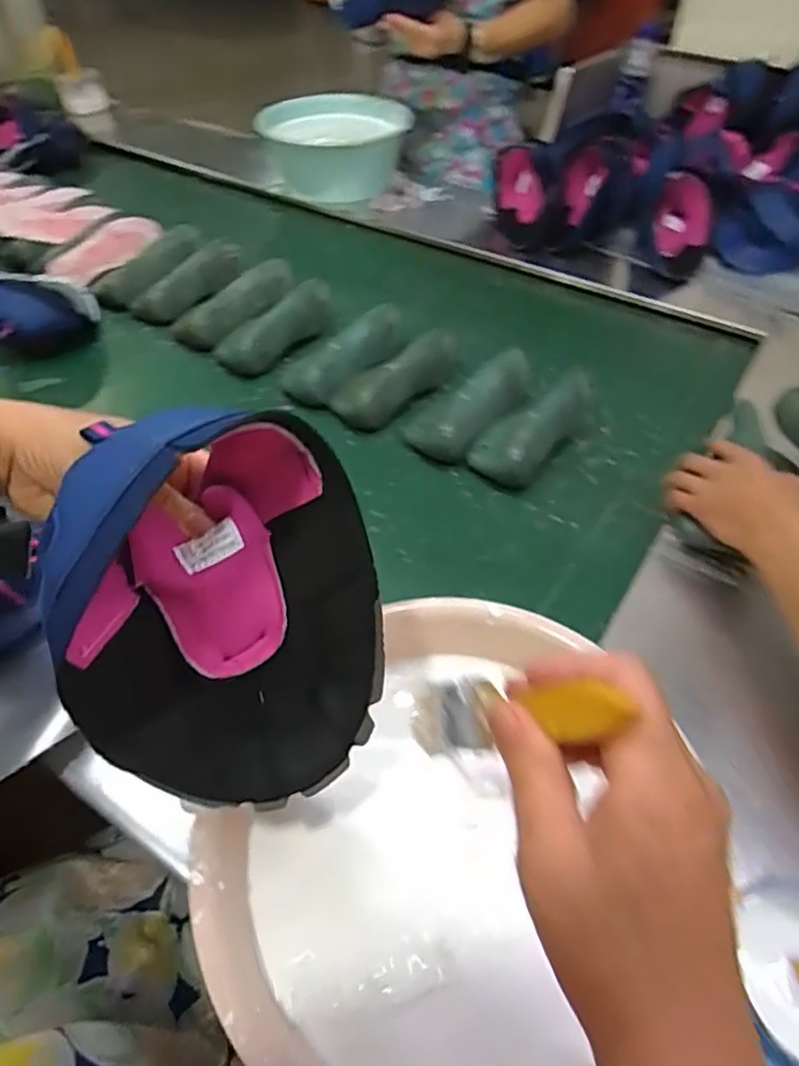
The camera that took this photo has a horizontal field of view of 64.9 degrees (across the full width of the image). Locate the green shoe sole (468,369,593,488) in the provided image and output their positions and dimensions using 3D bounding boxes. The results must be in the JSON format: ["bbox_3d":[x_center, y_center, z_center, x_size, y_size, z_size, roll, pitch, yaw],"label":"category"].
[{"bbox_3d":[0.181,-0.147,0.822,0.093,0.071,0.215,35,57,27],"label":"green shoe sole"}]

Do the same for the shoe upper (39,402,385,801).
[{"bbox_3d":[-0.089,0.043,0.326,0.163,0.206,0.079,-3,1,-32],"label":"shoe upper"}]

